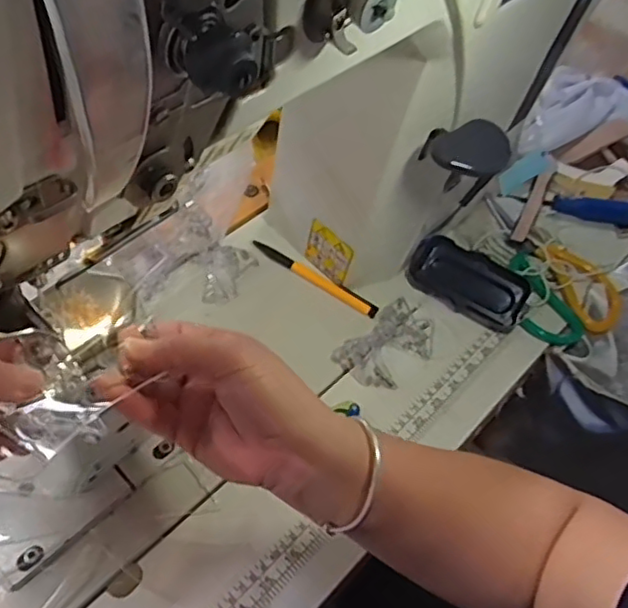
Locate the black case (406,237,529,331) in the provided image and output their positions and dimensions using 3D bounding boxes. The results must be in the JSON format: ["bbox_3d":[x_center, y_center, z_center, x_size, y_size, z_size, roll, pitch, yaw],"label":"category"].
[{"bbox_3d":[0.148,-0.020,0.616,0.113,0.028,0.059,30,86,12],"label":"black case"}]

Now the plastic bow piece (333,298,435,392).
[{"bbox_3d":[0.066,0.036,0.569,0.083,0.024,0.058,-35,62,-28],"label":"plastic bow piece"}]

